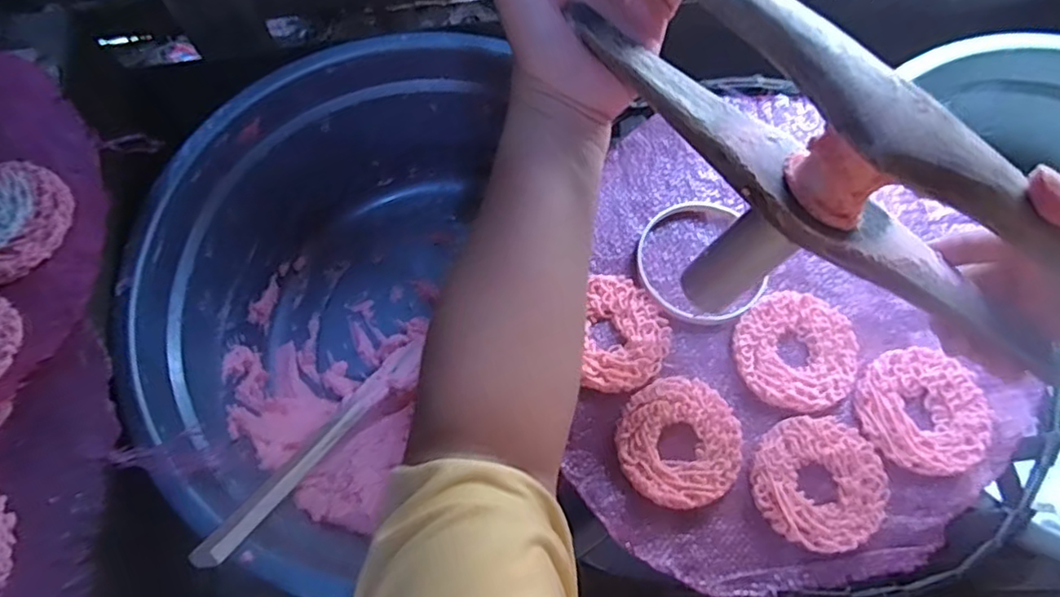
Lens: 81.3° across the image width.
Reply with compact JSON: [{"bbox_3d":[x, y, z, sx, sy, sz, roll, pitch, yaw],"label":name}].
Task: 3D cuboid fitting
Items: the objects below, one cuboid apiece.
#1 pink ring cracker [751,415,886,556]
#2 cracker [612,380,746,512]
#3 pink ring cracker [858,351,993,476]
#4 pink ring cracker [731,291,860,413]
[{"bbox_3d":[0.179,0.113,0.381,0.080,0.005,0.077,-4,71,-1],"label":"pink ring cracker"},{"bbox_3d":[0.094,0.089,0.387,0.077,0.005,0.076,-26,73,-8],"label":"cracker"},{"bbox_3d":[0.254,0.072,0.397,0.080,0.006,0.077,0,71,0],"label":"pink ring cracker"},{"bbox_3d":[0.178,0.034,0.409,0.081,0.005,0.077,0,71,0],"label":"pink ring cracker"}]

